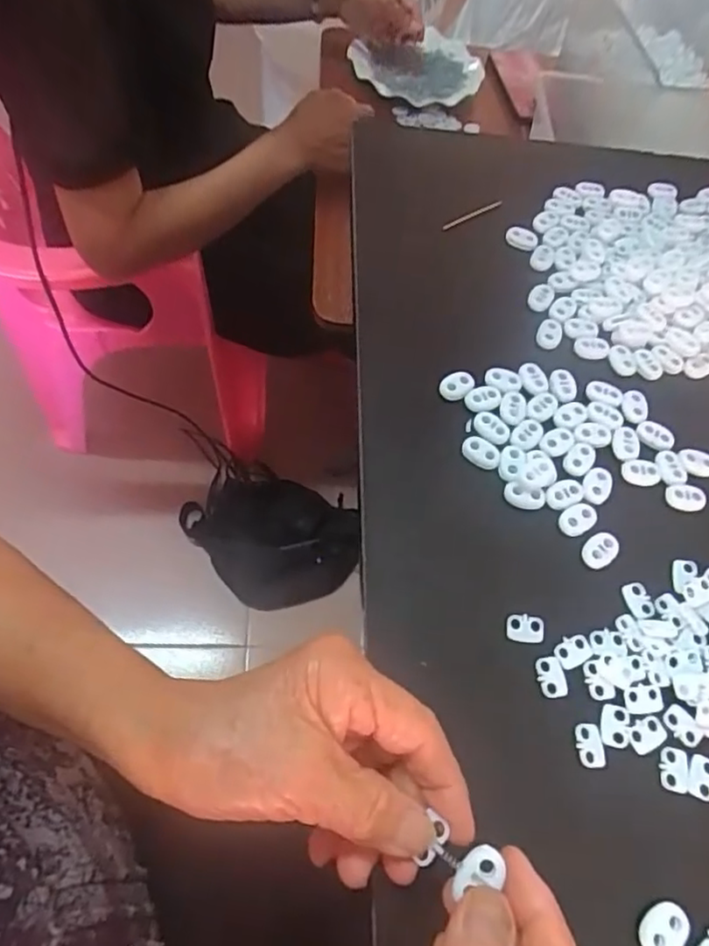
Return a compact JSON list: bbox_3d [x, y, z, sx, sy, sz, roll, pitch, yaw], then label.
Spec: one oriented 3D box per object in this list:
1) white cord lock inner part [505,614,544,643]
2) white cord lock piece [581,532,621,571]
[{"bbox_3d":[0.085,0.077,0.311,0.019,0.004,0.013,6,62,-5],"label":"white cord lock inner part"},{"bbox_3d":[0.131,0.041,0.335,0.016,0.004,0.023,42,65,13],"label":"white cord lock piece"}]

